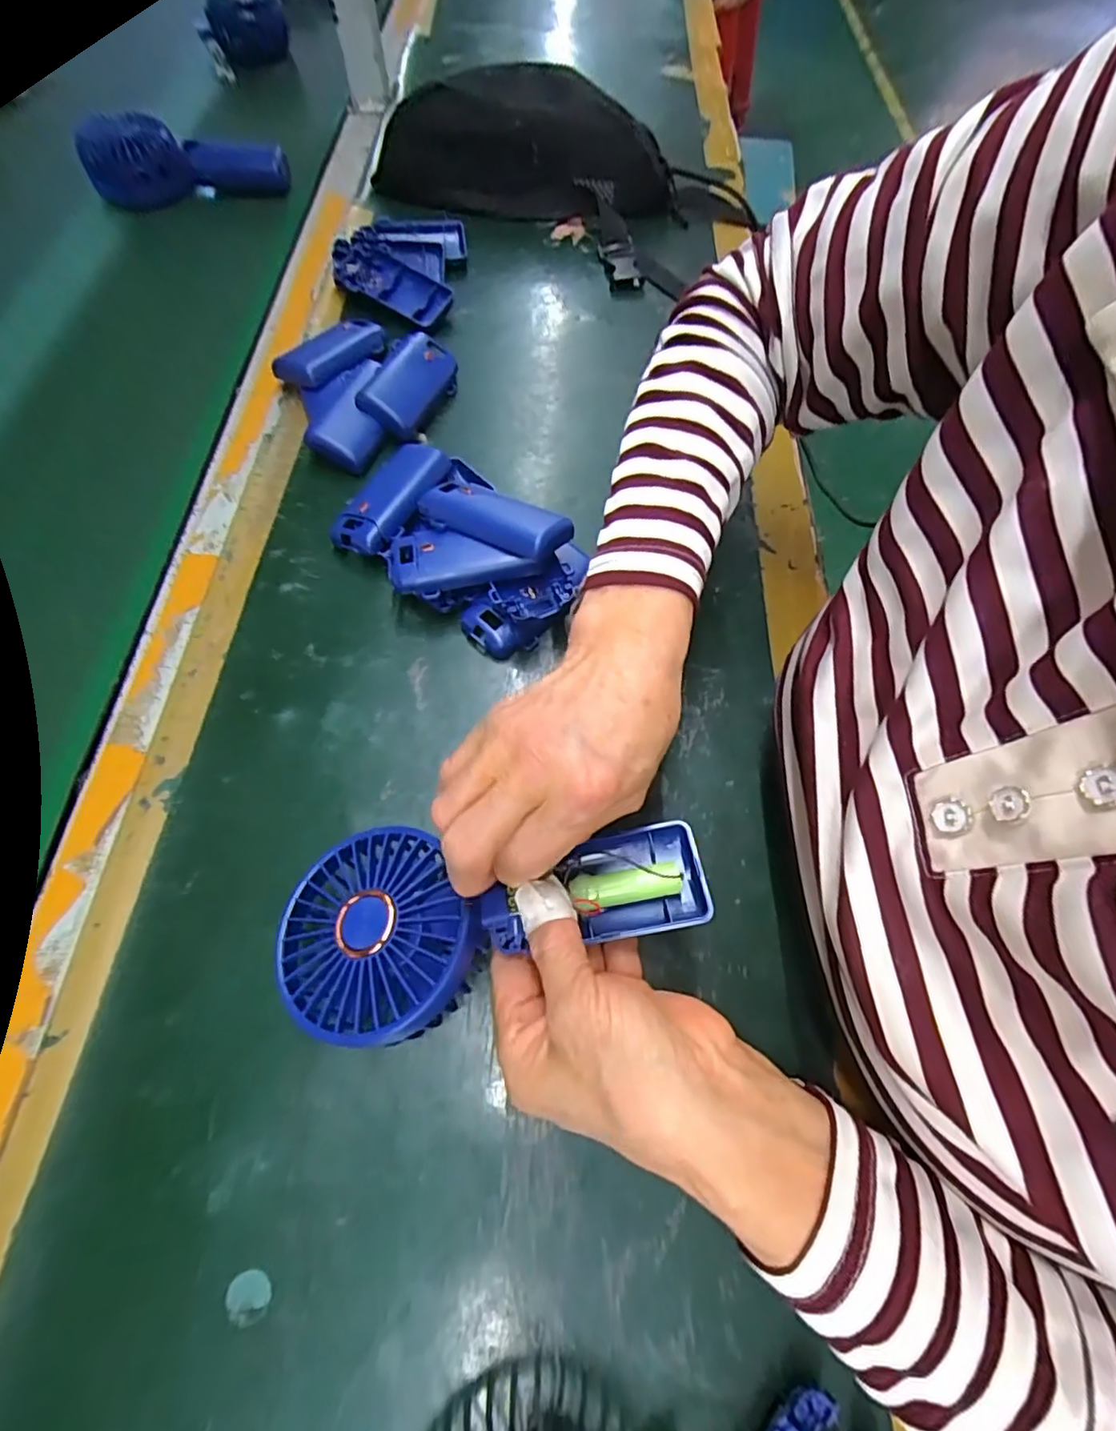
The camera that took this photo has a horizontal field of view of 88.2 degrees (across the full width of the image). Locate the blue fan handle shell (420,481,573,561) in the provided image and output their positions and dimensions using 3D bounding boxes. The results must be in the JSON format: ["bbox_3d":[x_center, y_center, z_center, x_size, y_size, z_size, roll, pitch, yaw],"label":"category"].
[{"bbox_3d":[-0.039,-0.122,0.347,0.095,0.017,0.036,26,67,9],"label":"blue fan handle shell"}]

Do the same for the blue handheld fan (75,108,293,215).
[{"bbox_3d":[-0.363,-0.546,0.573,0.184,0.062,0.048,-3,65,-4],"label":"blue handheld fan"}]

